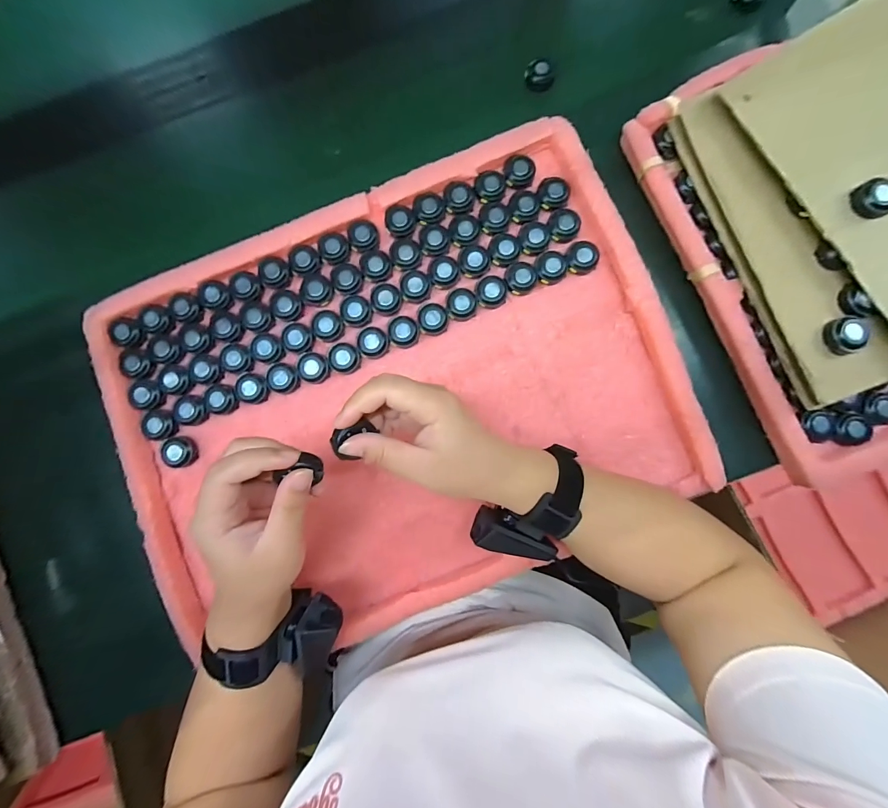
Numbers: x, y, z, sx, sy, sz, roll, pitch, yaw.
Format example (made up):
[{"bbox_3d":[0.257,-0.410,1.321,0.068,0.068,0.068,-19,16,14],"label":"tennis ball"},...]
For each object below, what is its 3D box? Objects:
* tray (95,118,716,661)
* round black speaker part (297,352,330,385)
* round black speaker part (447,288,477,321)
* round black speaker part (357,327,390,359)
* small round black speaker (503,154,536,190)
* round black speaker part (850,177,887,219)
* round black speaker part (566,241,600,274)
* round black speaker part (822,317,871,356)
[{"bbox_3d":[-0.043,-0.011,0.354,0.493,0.037,0.369,-23,85,-2],"label":"tray"},{"bbox_3d":[-0.122,-0.035,0.354,0.030,0.006,0.027,31,86,2],"label":"round black speaker part"},{"bbox_3d":[0.017,-0.093,0.358,0.027,0.012,0.031,3,84,2],"label":"round black speaker part"},{"bbox_3d":[-0.066,-0.057,0.355,0.028,0.010,0.027,0,84,2],"label":"round black speaker part"},{"bbox_3d":[0.072,-0.222,0.363,0.028,0.010,0.029,0,84,2],"label":"small round black speaker"},{"bbox_3d":[0.350,-0.167,0.306,0.028,0.012,0.030,0,84,2],"label":"round black speaker part"},{"bbox_3d":[0.130,-0.137,0.356,0.028,0.011,0.030,0,84,2],"label":"round black speaker part"},{"bbox_3d":[0.335,-0.057,0.312,0.032,0.011,0.029,-12,84,1],"label":"round black speaker part"}]

